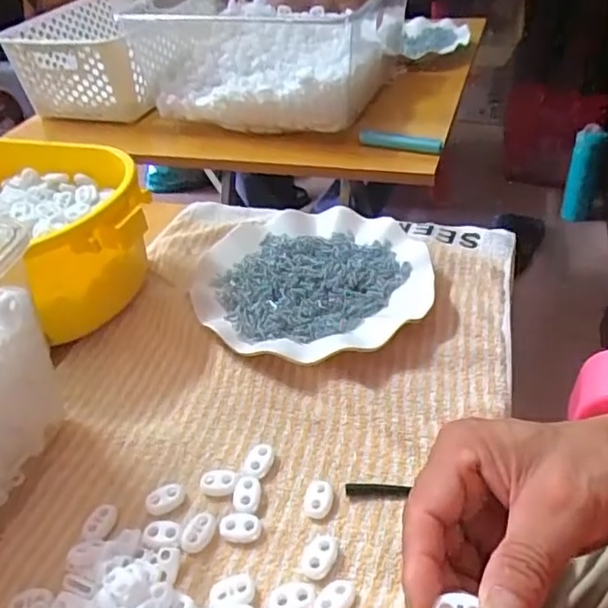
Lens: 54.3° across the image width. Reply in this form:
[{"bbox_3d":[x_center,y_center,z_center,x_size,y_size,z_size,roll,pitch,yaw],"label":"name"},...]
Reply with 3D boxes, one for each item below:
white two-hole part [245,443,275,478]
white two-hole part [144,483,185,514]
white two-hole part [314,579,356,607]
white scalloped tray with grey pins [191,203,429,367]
[{"bbox_3d":[-0.026,0.093,0.353,0.014,0.006,0.021,18,45,27],"label":"white two-hole part"},{"bbox_3d":[-0.079,0.112,0.341,0.024,0.007,0.015,-30,44,-26],"label":"white two-hole part"},{"bbox_3d":[0.015,0.143,0.287,0.022,0.005,0.015,-29,44,-25],"label":"white two-hole part"},{"bbox_3d":[0.005,-0.026,0.476,0.180,0.019,0.175,-12,39,-6],"label":"white scalloped tray with grey pins"}]

